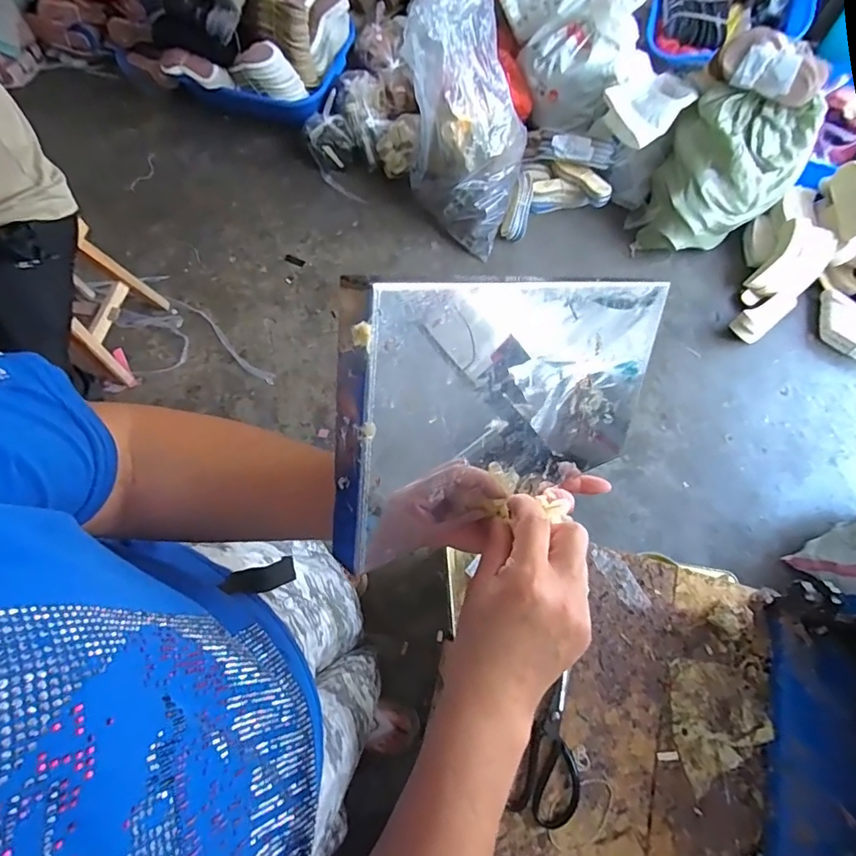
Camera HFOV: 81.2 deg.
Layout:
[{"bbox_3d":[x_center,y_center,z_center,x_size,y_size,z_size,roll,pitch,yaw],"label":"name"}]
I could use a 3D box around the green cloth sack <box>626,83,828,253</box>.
[{"bbox_3d":[0.928,-0.770,1.553,0.453,0.346,0.315,10,70,7],"label":"green cloth sack"}]

